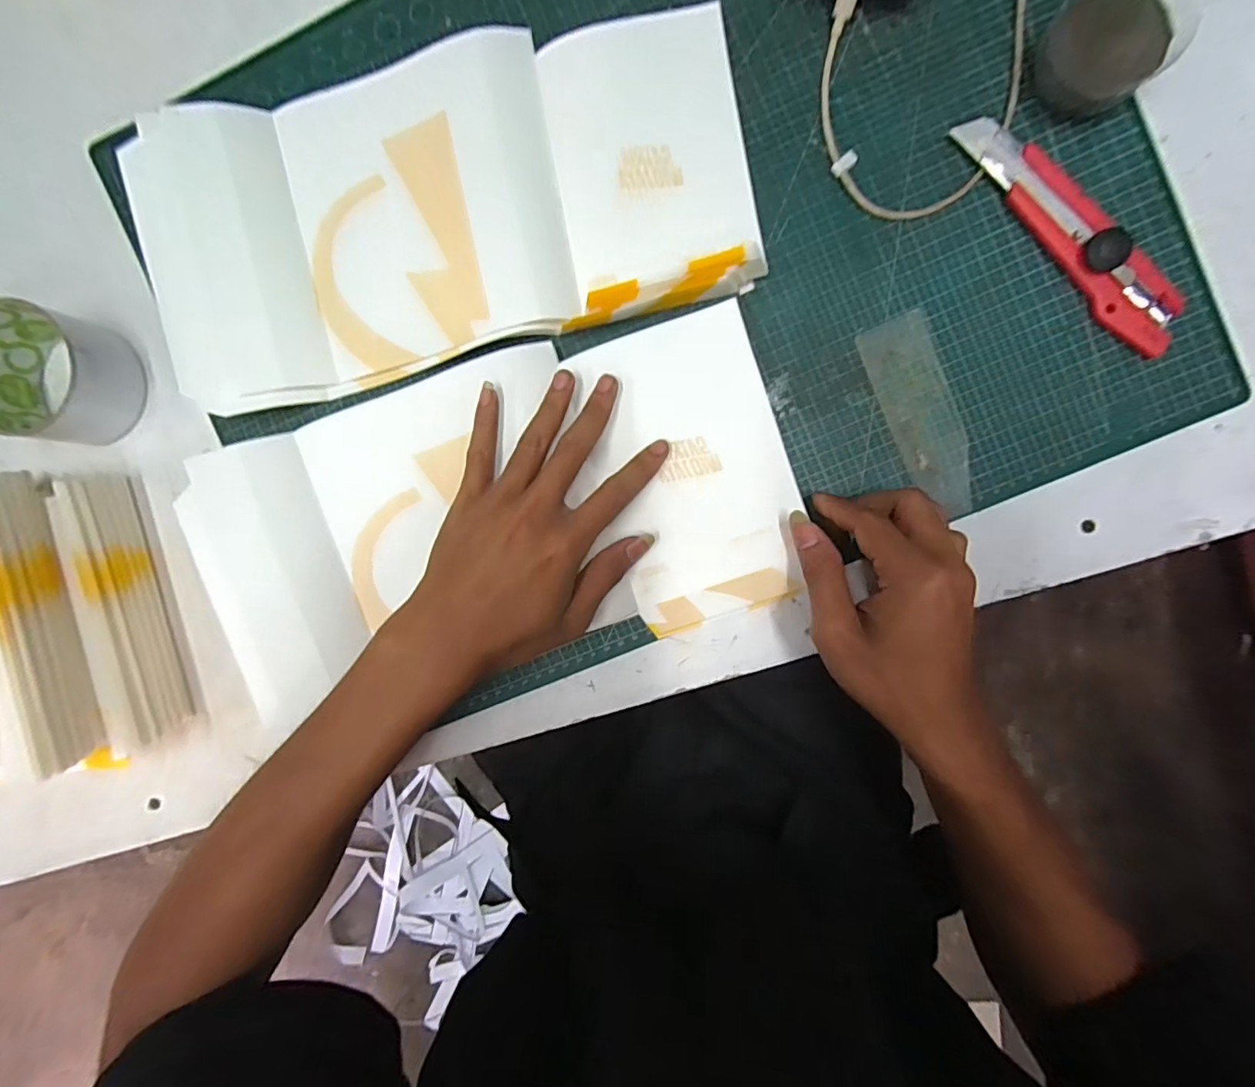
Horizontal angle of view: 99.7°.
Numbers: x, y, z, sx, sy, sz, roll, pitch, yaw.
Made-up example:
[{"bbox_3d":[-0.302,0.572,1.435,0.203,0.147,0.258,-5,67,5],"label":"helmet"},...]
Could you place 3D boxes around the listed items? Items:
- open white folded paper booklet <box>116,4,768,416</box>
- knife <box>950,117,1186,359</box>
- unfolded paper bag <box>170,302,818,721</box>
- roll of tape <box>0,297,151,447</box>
[{"bbox_3d":[-0.111,-0.205,0.320,0.358,0.022,0.178,-11,92,6],"label":"open white folded paper booklet"},{"bbox_3d":[0.248,-0.175,0.297,0.027,0.018,0.164,-41,89,6],"label":"knife"},{"bbox_3d":[-0.079,-0.020,0.322,0.347,0.028,0.184,-8,91,2],"label":"unfolded paper bag"},{"bbox_3d":[-0.365,-0.105,0.334,0.075,0.047,0.078,0,93,5],"label":"roll of tape"}]

